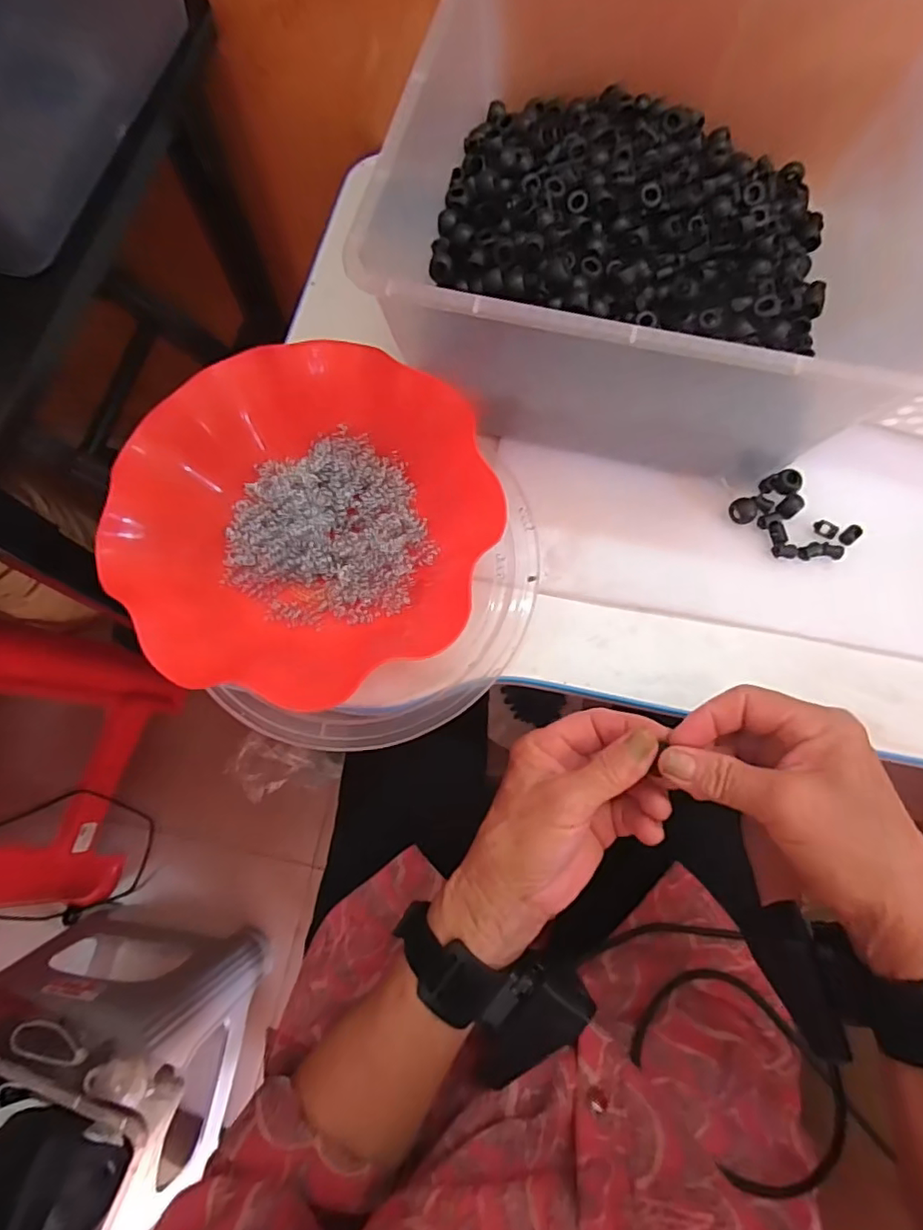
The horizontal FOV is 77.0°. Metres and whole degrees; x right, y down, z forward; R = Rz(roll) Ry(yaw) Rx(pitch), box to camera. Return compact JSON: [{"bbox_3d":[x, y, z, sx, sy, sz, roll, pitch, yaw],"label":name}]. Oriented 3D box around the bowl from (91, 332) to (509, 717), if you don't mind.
[{"bbox_3d":[-0.097,-0.058,0.363,0.213,0.069,0.207,0,74,1],"label":"bowl"}]

